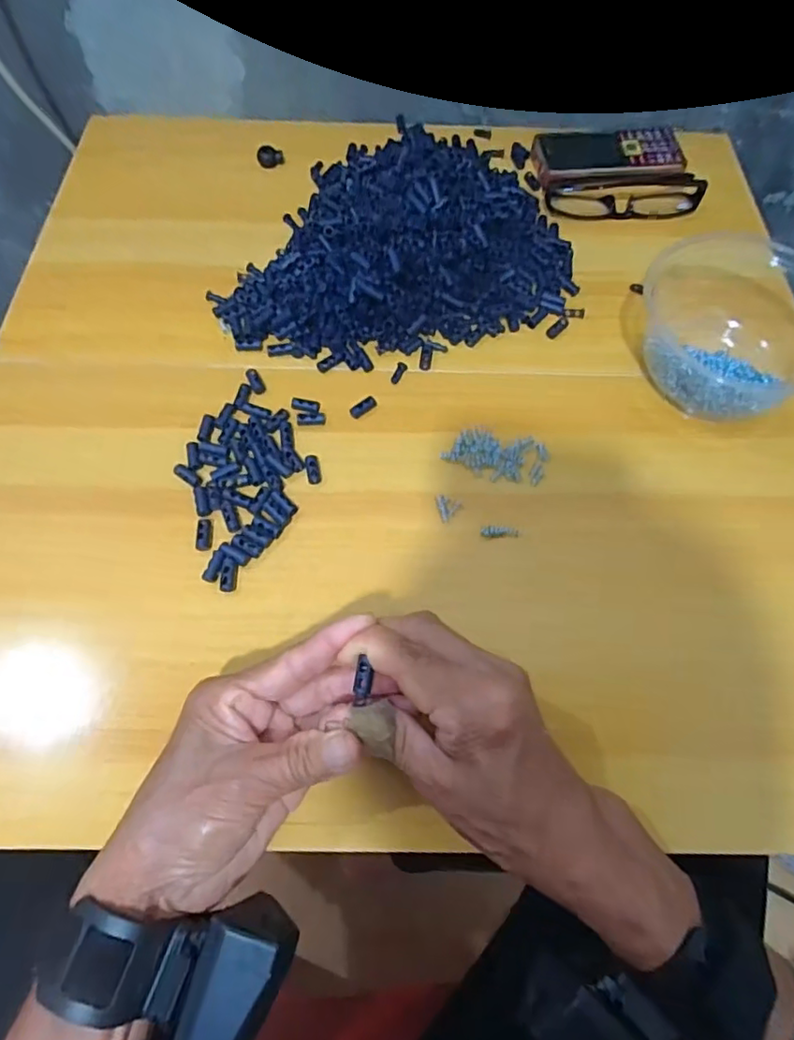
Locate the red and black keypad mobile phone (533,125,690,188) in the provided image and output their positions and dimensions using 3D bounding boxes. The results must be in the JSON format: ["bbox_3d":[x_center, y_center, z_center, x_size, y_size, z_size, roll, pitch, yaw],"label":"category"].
[{"bbox_3d":[0.185,-0.319,0.513,0.130,0.013,0.059,-9,64,-4],"label":"red and black keypad mobile phone"}]

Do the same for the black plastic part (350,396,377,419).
[{"bbox_3d":[-0.023,-0.076,0.396,0.020,0.004,0.008,-33,68,-15],"label":"black plastic part"}]

